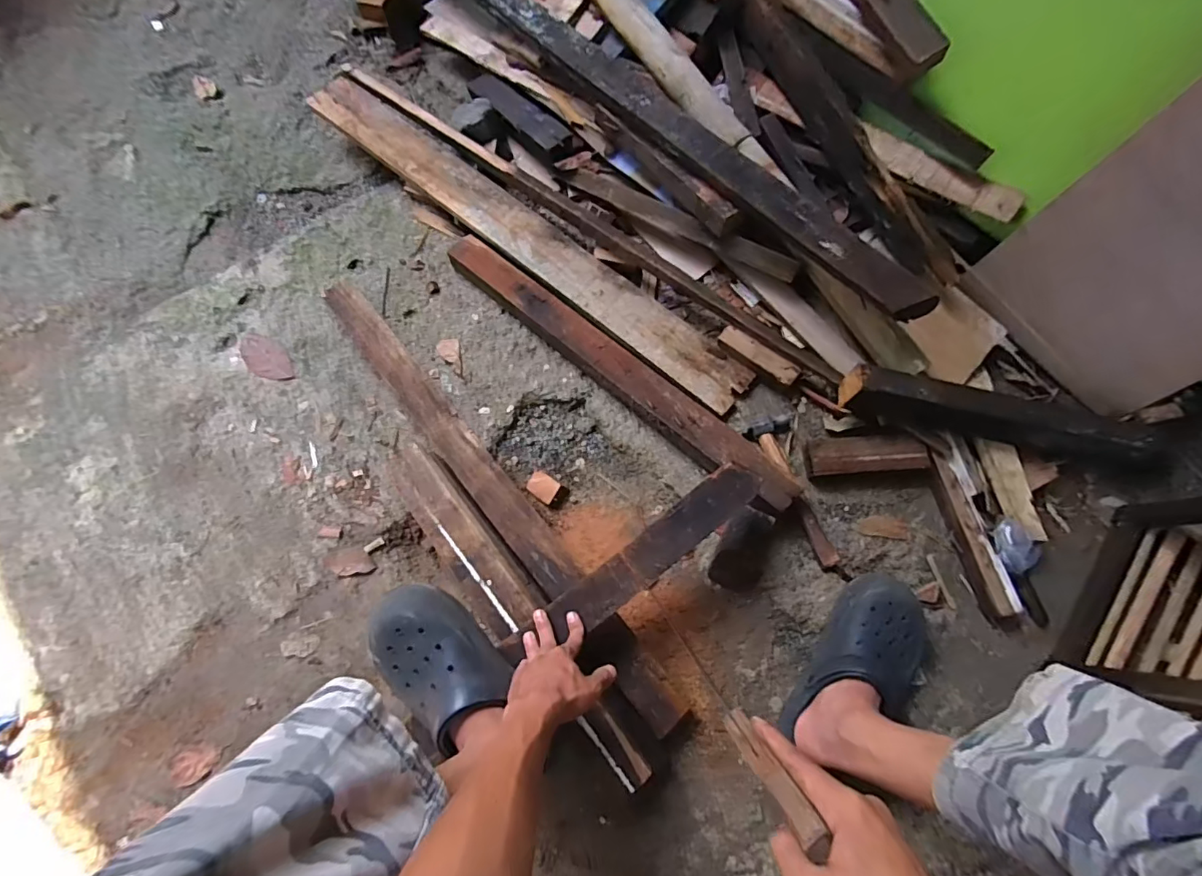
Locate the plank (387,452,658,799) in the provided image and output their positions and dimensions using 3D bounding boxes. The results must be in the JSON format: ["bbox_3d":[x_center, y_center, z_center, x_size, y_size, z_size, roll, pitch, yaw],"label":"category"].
[{"bbox_3d":[-0.128,0.228,0.722,0.082,0.058,0.556,-39,74,-11],"label":"plank"}]

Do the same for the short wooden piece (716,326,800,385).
[{"bbox_3d":[0.260,-0.137,0.862,0.141,0.018,0.037,34,75,12],"label":"short wooden piece"}]

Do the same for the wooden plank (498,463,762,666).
[{"bbox_3d":[0.045,0.164,0.666,0.378,0.027,0.059,-36,73,-4],"label":"wooden plank"}]

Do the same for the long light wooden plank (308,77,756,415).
[{"bbox_3d":[-0.152,-0.391,0.968,1.007,0.020,0.118,39,77,11],"label":"long light wooden plank"}]

